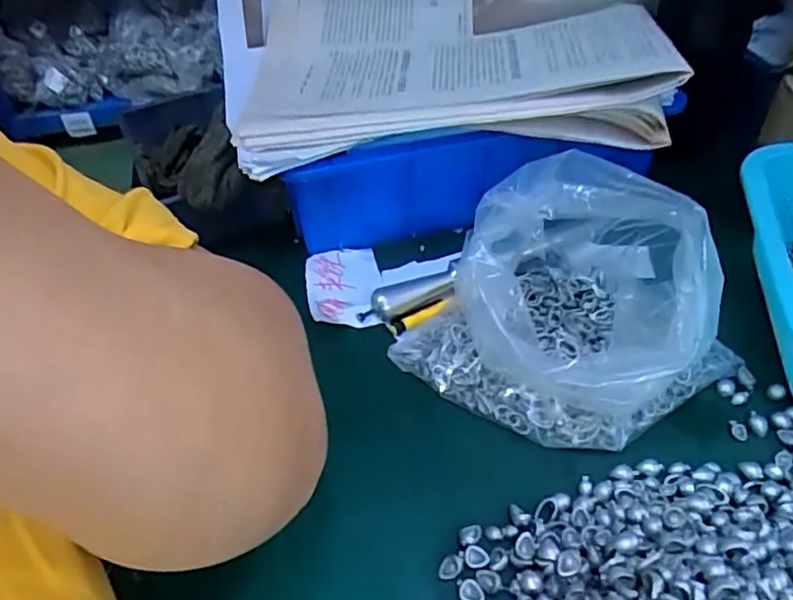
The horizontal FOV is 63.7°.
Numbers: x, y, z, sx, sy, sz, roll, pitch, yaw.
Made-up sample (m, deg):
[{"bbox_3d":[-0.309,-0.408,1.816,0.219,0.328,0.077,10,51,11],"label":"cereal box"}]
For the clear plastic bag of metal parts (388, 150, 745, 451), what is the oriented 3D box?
[{"bbox_3d":[0.100,-0.001,0.366,0.165,0.090,0.139,28,55,28],"label":"clear plastic bag of metal parts"}]

